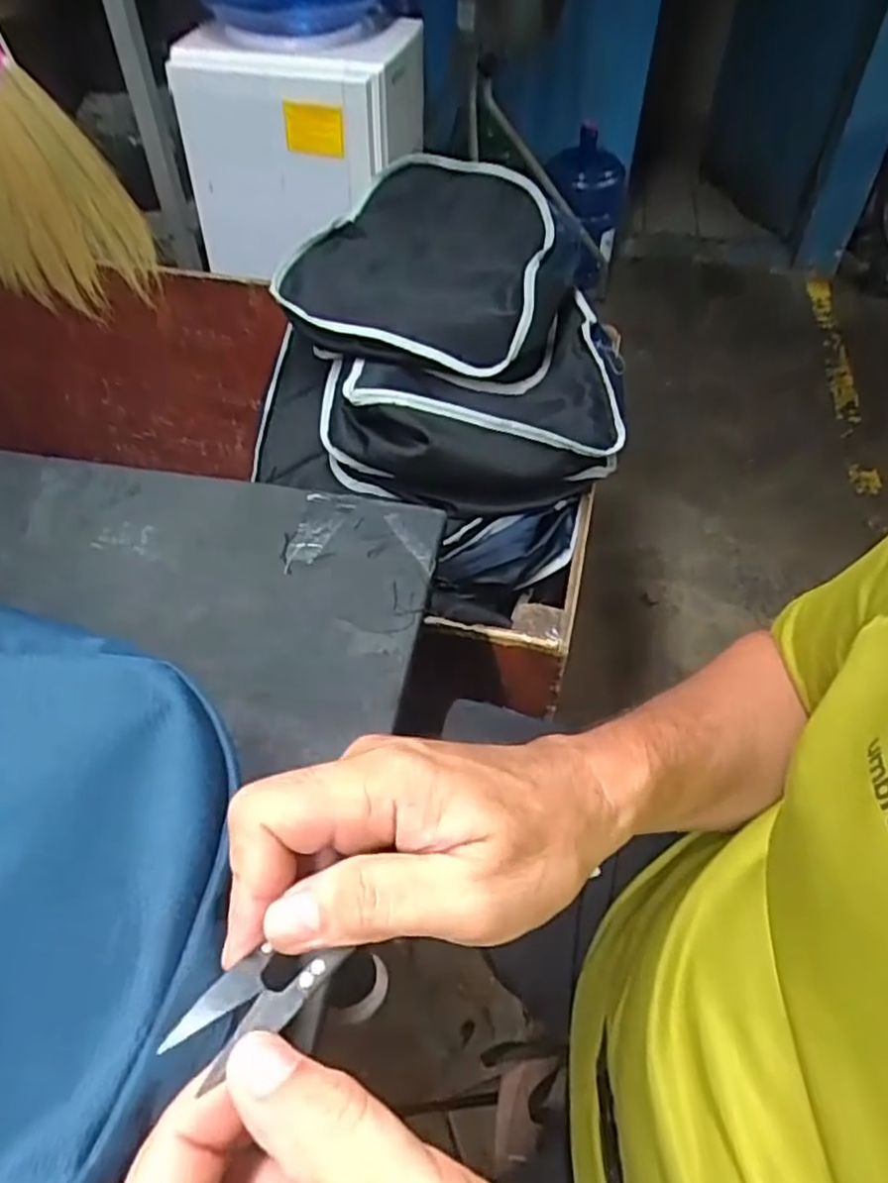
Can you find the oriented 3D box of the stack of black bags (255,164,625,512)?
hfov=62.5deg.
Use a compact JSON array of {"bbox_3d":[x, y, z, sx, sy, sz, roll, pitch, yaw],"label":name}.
[{"bbox_3d":[-0.002,-0.330,0.906,0.401,0.159,0.535,3,49,2],"label":"stack of black bags"}]

